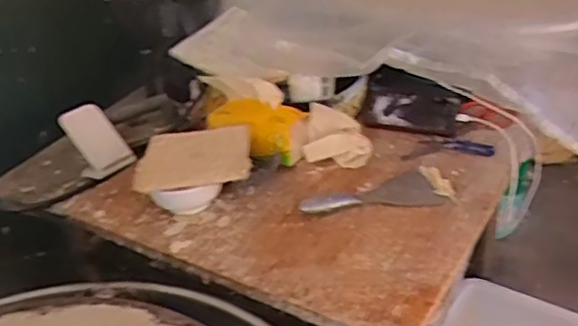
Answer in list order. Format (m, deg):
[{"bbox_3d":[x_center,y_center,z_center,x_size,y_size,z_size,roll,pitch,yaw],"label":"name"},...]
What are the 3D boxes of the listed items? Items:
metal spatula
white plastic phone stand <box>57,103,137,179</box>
[{"bbox_3d":[0.120,0.043,0.928,0.208,0.016,0.080,-6,32,-1],"label":"metal spatula"},{"bbox_3d":[-0.332,-0.038,1.068,0.081,0.130,0.033,-30,-3,-19],"label":"white plastic phone stand"}]

